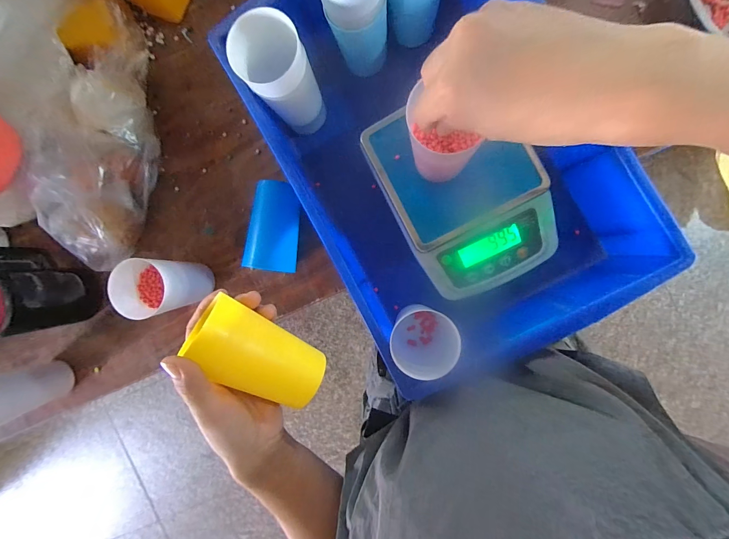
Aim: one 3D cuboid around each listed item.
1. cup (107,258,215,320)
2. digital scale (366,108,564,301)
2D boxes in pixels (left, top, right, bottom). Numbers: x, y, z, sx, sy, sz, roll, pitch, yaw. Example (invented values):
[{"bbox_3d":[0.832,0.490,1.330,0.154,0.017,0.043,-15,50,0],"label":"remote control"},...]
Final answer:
[{"bbox_3d":[-0.236,0.018,0.395,0.061,0.110,0.061,0,93,7],"label":"cup"},{"bbox_3d":[0.106,-0.081,0.348,0.151,0.042,0.218,-29,89,7],"label":"digital scale"}]

